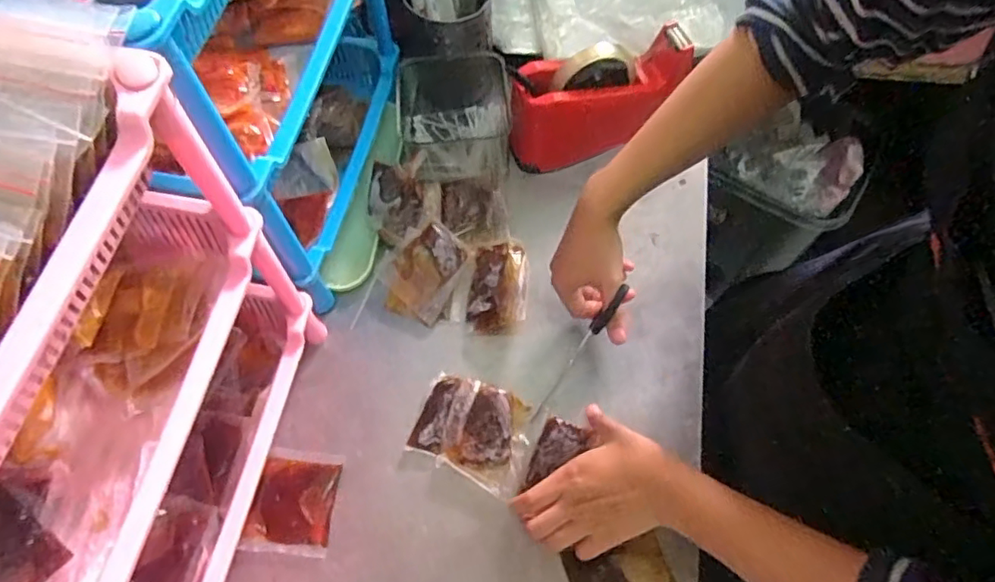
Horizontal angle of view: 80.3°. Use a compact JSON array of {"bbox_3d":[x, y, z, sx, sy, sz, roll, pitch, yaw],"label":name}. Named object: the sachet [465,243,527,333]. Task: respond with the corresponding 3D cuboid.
[{"bbox_3d":[-0.001,-0.004,0.591,0.057,0.044,0.092,2,63,2],"label":"sachet"}]

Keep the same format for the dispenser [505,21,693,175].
[{"bbox_3d":[0.108,-0.208,0.643,0.196,0.115,0.072,-18,64,-8],"label":"dispenser"}]

